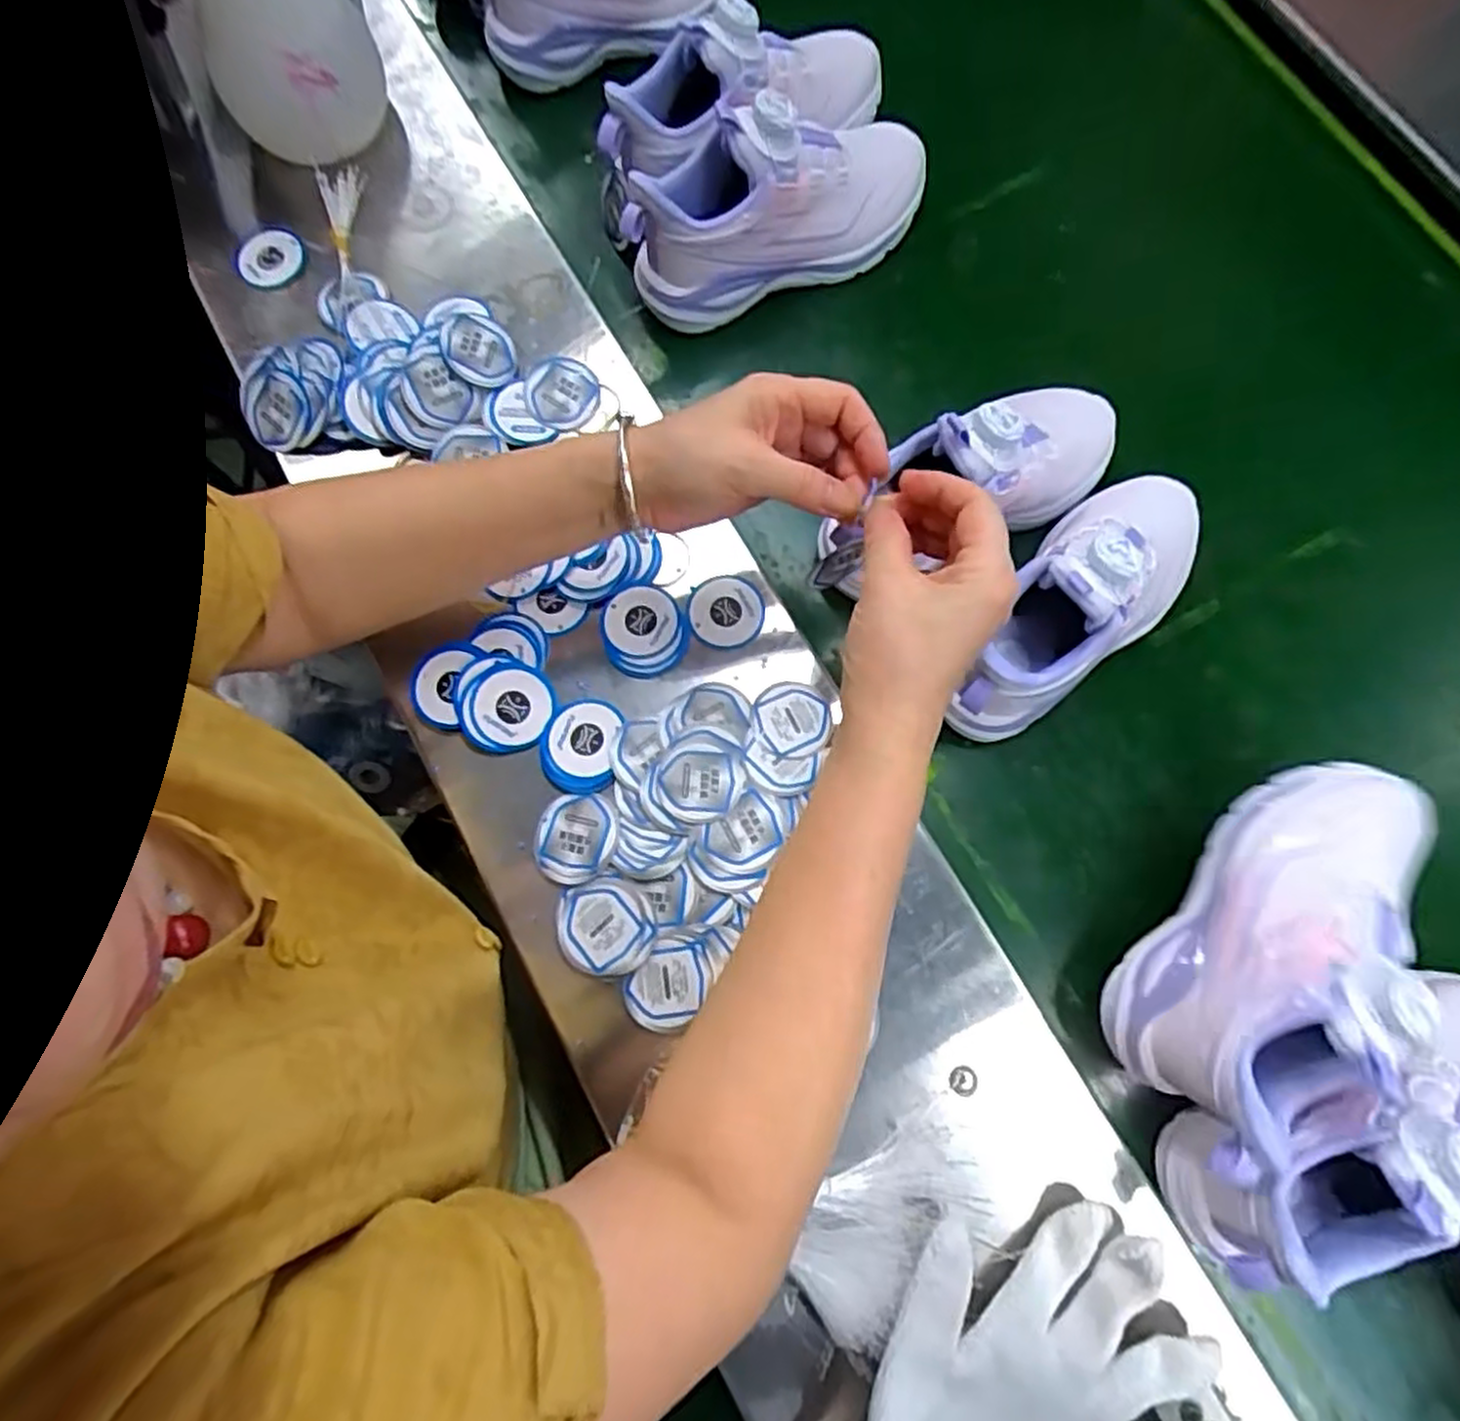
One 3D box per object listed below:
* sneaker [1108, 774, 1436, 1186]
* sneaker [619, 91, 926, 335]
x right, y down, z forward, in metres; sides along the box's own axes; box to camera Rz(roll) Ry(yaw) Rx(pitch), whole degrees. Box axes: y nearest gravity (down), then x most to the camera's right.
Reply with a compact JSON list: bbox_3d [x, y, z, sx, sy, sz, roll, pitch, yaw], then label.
[{"bbox_3d":[0.283,0.124,0.392,0.097,0.093,0.204,38,83,11],"label":"sneaker"},{"bbox_3d":[0.032,-0.337,0.508,0.209,0.110,0.073,-23,77,0],"label":"sneaker"}]

